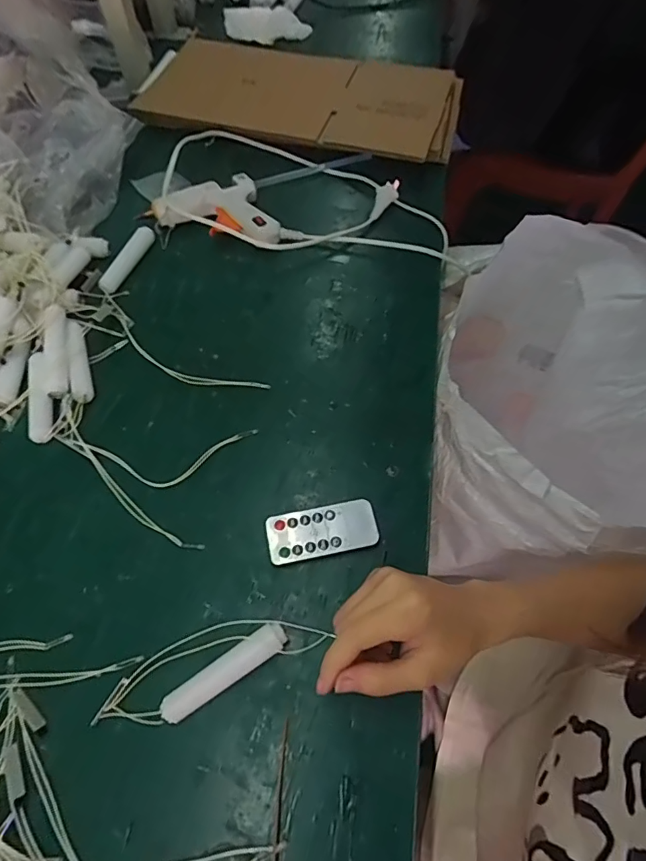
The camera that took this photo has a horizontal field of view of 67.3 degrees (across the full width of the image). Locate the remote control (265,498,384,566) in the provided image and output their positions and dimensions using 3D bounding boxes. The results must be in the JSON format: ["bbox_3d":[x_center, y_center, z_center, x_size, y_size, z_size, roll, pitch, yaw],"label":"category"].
[{"bbox_3d":[0.000,0.078,0.379,0.084,0.008,0.038,-10,62,-4],"label":"remote control"}]

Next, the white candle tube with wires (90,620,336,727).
[{"bbox_3d":[-0.076,0.157,0.330,0.152,0.016,0.046,-23,63,-11],"label":"white candle tube with wires"}]

